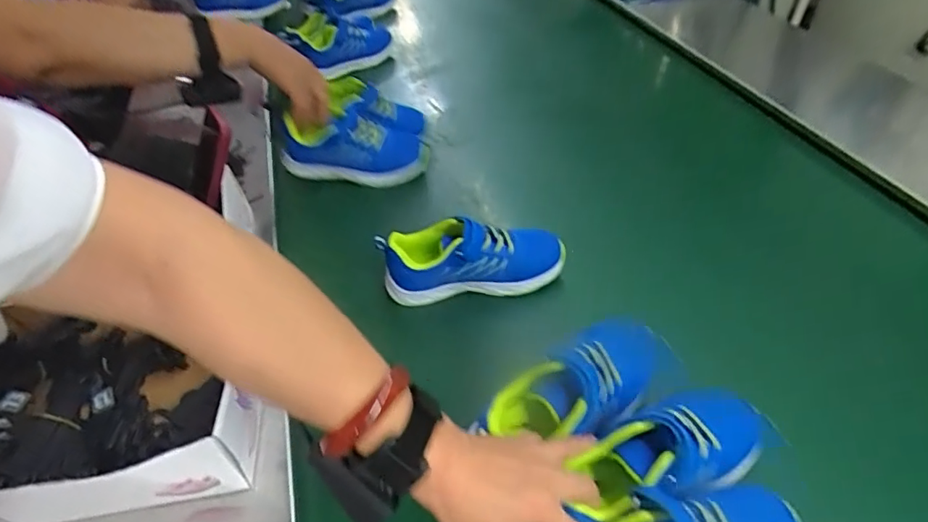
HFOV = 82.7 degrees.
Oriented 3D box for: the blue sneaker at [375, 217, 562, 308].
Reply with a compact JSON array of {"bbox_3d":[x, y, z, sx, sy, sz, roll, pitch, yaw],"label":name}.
[{"bbox_3d":[0.009,-0.007,0.595,0.204,0.078,0.064,-5,44,-1],"label":"blue sneaker"}]

